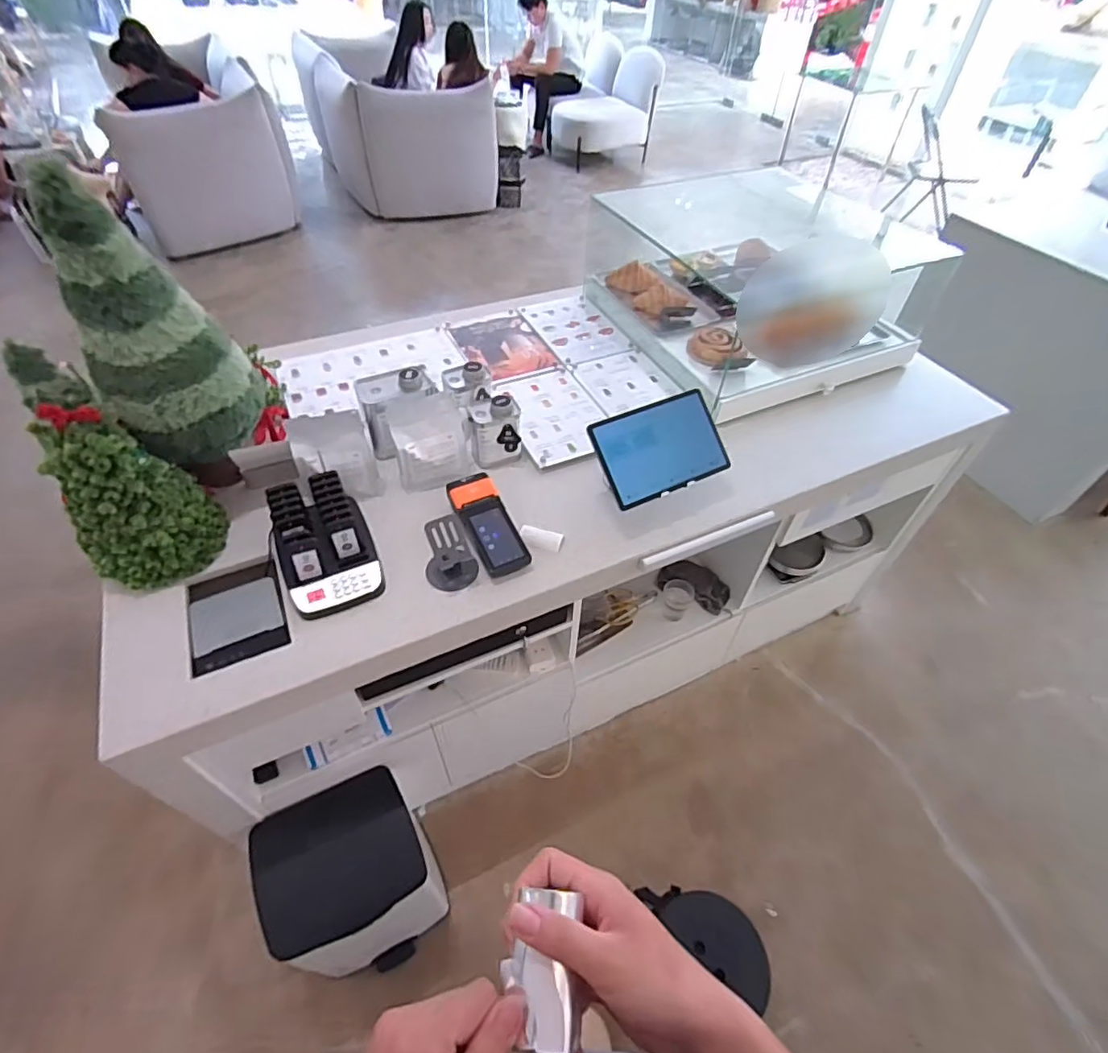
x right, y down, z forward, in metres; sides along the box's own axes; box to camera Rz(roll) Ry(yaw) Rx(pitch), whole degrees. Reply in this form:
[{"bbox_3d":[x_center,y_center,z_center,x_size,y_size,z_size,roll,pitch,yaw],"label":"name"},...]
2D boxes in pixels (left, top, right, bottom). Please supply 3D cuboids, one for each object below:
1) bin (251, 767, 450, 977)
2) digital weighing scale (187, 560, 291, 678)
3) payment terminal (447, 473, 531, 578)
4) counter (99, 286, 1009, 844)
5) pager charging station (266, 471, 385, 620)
[{"bbox_3d":[-0.394,0.725,1.164,0.299,0.348,0.269,-17,52,-17],"label":"bin"},{"bbox_3d":[-0.512,0.143,0.928,0.139,0.027,0.179,-19,52,-18],"label":"digital weighing scale"},{"bbox_3d":[-0.117,-0.001,1.019,0.083,0.054,0.204,-20,52,-19],"label":"payment terminal"},{"bbox_3d":[-0.009,-0.092,1.480,1.747,0.792,0.932,-19,52,-18],"label":"counter"},{"bbox_3d":[-0.383,0.028,0.947,0.151,0.111,0.205,-19,52,-18],"label":"pager charging station"}]

